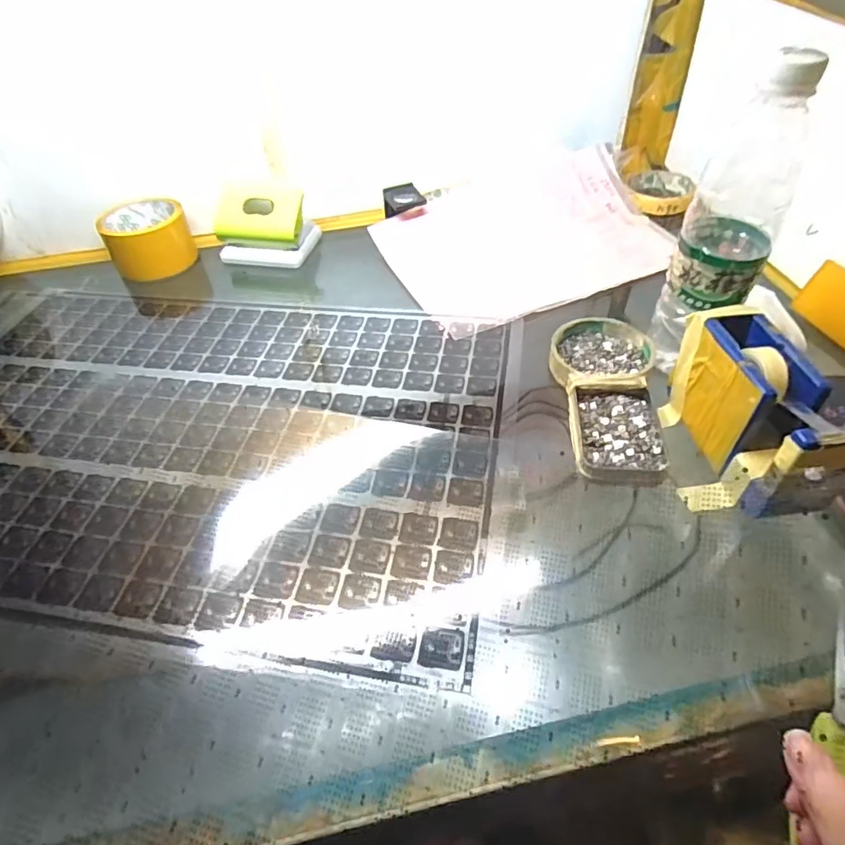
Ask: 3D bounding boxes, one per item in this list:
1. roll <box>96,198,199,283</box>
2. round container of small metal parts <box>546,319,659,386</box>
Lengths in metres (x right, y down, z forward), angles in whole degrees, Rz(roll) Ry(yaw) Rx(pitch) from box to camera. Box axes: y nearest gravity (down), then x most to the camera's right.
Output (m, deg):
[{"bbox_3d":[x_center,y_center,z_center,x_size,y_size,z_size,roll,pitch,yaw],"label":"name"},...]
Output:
[{"bbox_3d":[-0.314,-0.213,0.628,0.090,0.055,0.076,-23,48,-17],"label":"roll"},{"bbox_3d":[0.152,-0.057,0.465,0.081,0.018,0.082,-2,45,2],"label":"round container of small metal parts"}]

